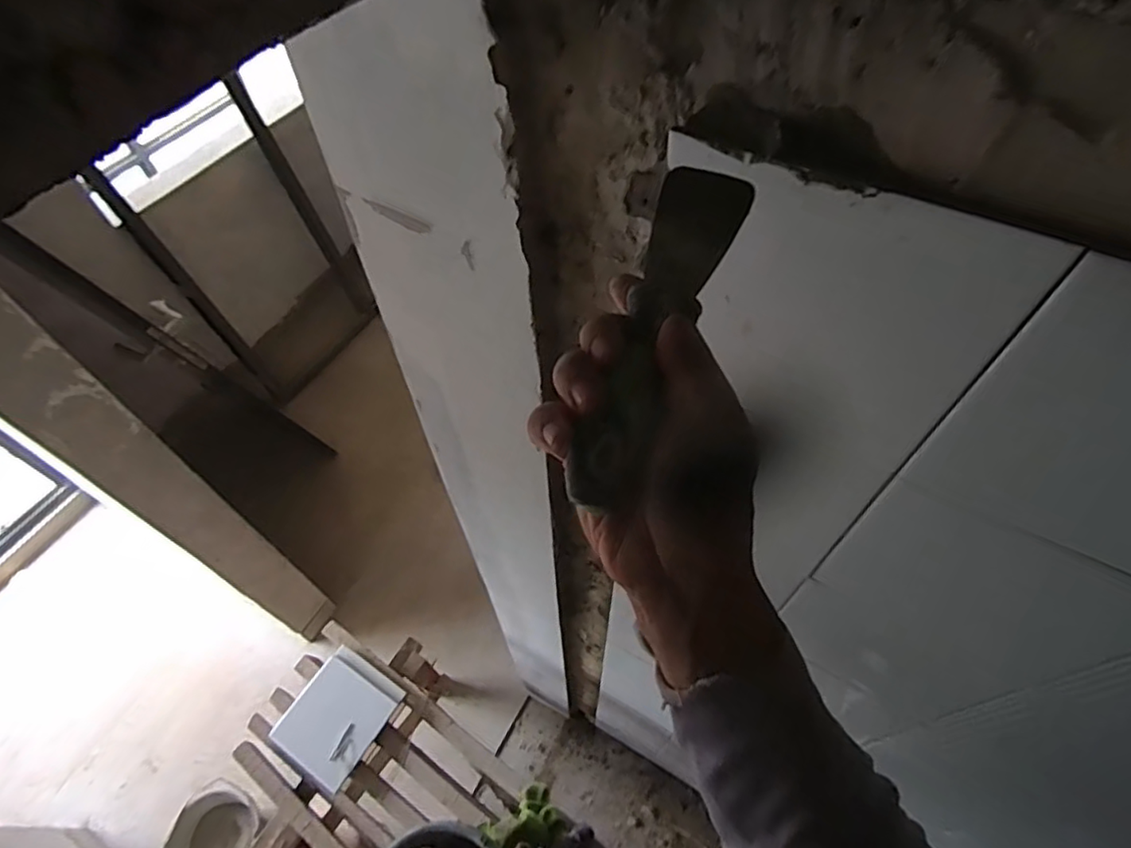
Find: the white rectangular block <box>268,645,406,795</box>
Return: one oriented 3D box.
[{"bbox_3d":[-0.504,0.644,1.343,0.200,0.030,0.231,26,61,18],"label":"white rectangular block"}]

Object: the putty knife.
[{"bbox_3d":[0.043,-0.047,0.276,0.038,0.018,0.178,17,68,13],"label":"putty knife"}]

